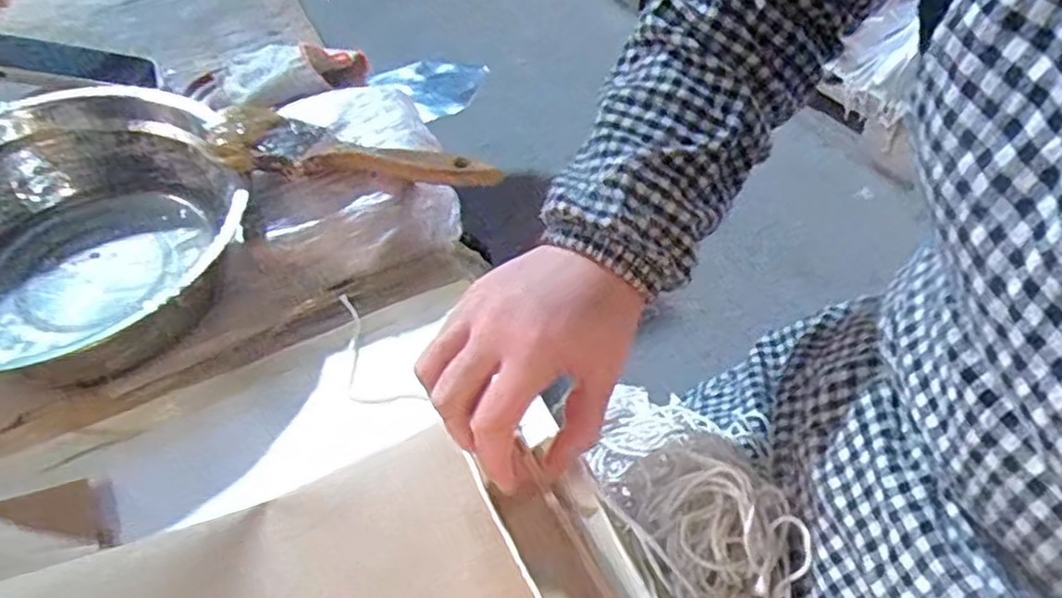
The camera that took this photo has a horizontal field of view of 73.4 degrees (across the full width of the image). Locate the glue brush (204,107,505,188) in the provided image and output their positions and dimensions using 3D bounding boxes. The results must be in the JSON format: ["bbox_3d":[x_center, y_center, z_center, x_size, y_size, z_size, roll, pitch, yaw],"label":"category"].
[{"bbox_3d":[-0.118,-0.088,0.453,0.186,0.031,0.046,10,50,15],"label":"glue brush"}]

